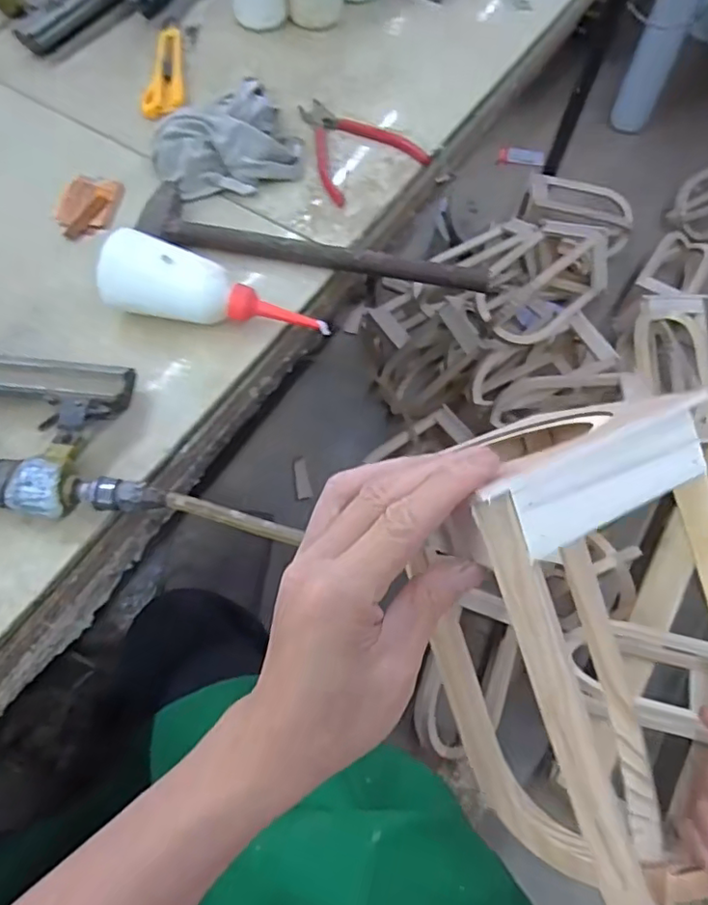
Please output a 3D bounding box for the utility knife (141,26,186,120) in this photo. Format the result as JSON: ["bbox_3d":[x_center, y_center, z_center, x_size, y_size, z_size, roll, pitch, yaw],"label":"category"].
[{"bbox_3d":[-0.206,-0.424,0.651,0.042,0.011,0.151,-3,64,-3],"label":"utility knife"}]

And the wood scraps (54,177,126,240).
[{"bbox_3d":[-0.247,-0.230,0.550,0.040,0.026,0.070,15,64,6],"label":"wood scraps"}]

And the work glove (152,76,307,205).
[{"bbox_3d":[-0.120,-0.296,0.569,0.139,0.047,0.097,-34,69,-16],"label":"work glove"}]

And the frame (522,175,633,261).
[{"bbox_3d":[0.526,-0.557,1.389,0.278,0.074,0.141,11,63,-12],"label":"frame"}]

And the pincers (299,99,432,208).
[{"bbox_3d":[-0.004,-0.317,0.605,0.120,0.011,0.137,-30,68,-15],"label":"pincers"}]

